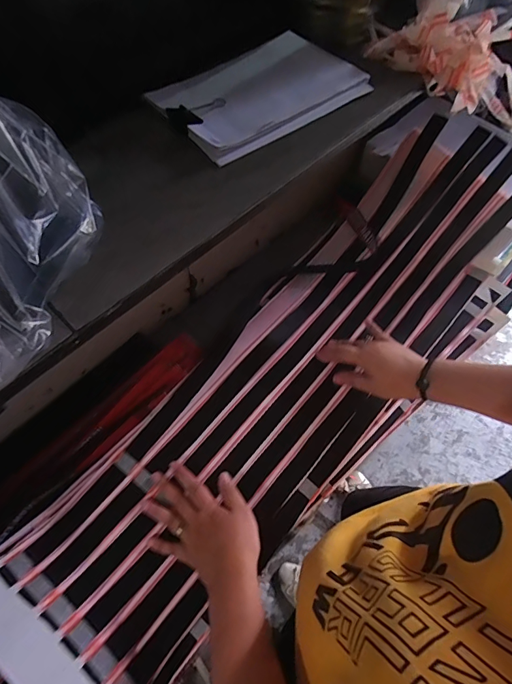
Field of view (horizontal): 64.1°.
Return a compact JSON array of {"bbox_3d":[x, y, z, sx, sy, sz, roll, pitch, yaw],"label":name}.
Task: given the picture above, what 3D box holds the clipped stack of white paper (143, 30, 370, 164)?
[{"bbox_3d":[0.002,-0.294,0.473,0.220,0.012,0.171,-33,65,-17],"label":"clipped stack of white paper"}]

